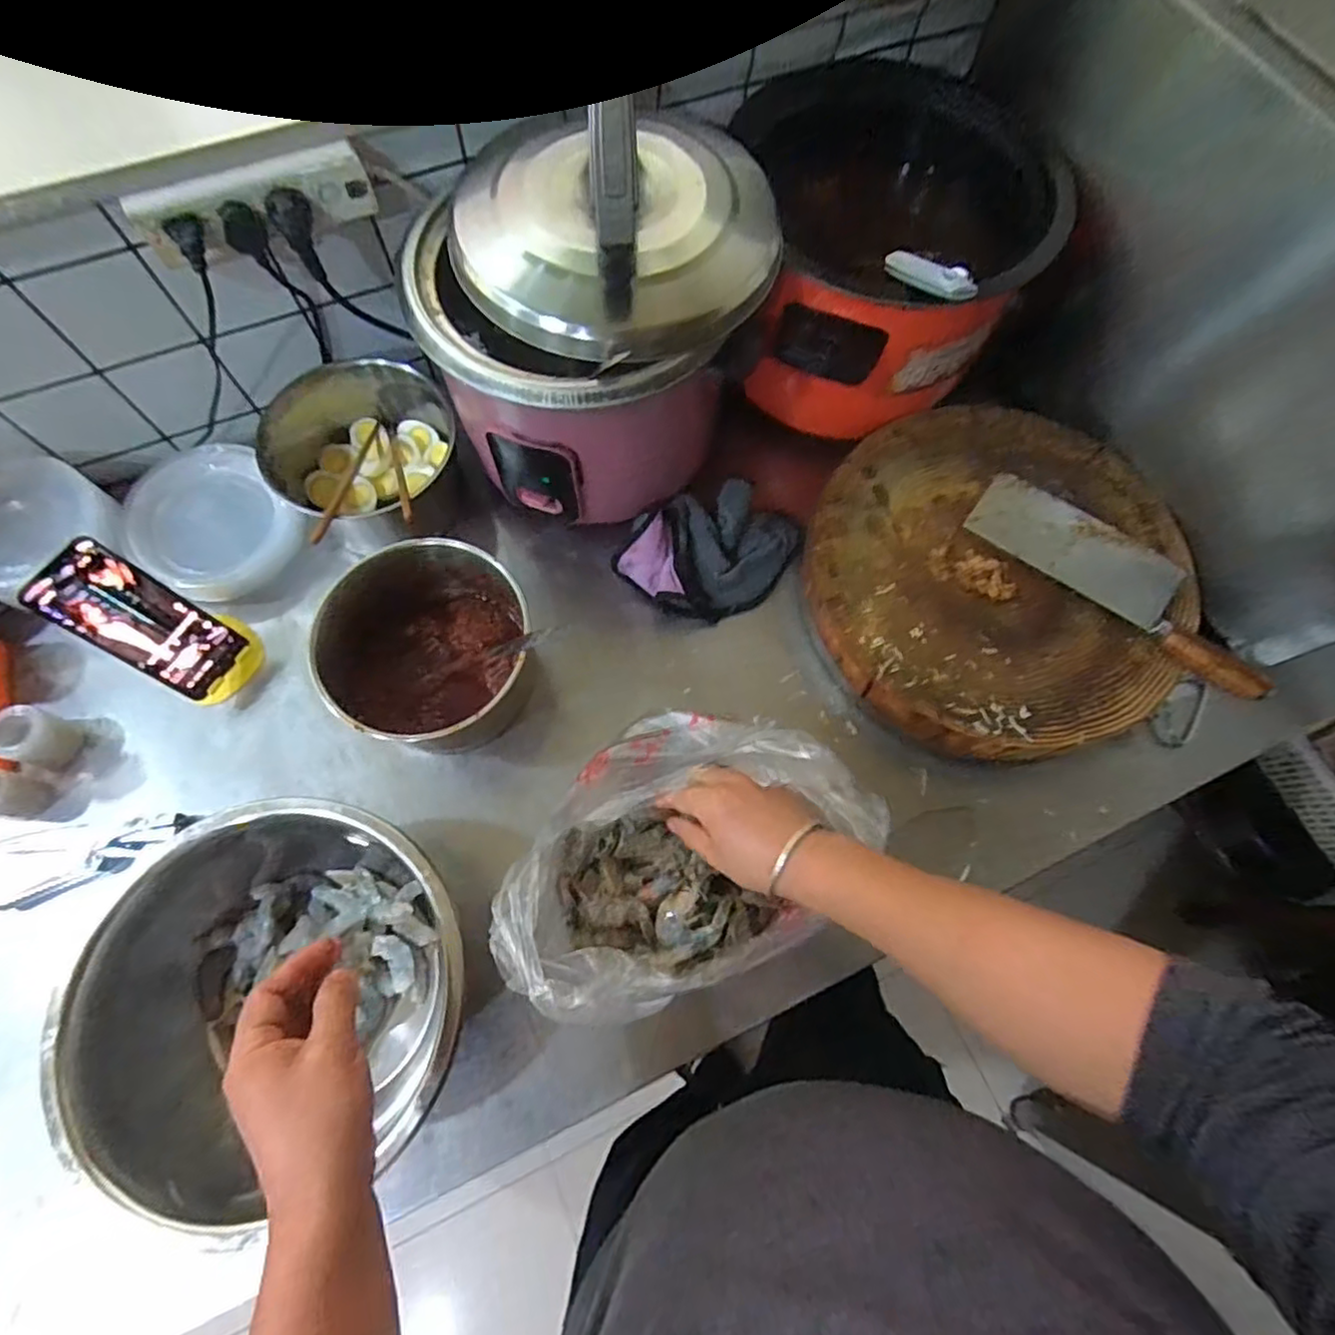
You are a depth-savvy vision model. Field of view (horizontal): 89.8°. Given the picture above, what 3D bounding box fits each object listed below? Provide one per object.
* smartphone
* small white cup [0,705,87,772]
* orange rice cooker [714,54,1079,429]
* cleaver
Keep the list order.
[{"bbox_3d":[-0.489,-0.040,0.625,0.159,0.013,0.078,45,68,-35],"label":"smartphone"},{"bbox_3d":[-0.603,0.067,0.637,0.050,0.060,0.051,16,71,4],"label":"small white cup"},{"bbox_3d":[0.212,-0.405,0.700,0.313,0.204,0.312,9,70,1],"label":"orange rice cooker"},{"bbox_3d":[0.457,-0.093,0.674,0.305,0.026,0.093,39,74,11],"label":"cleaver"}]

